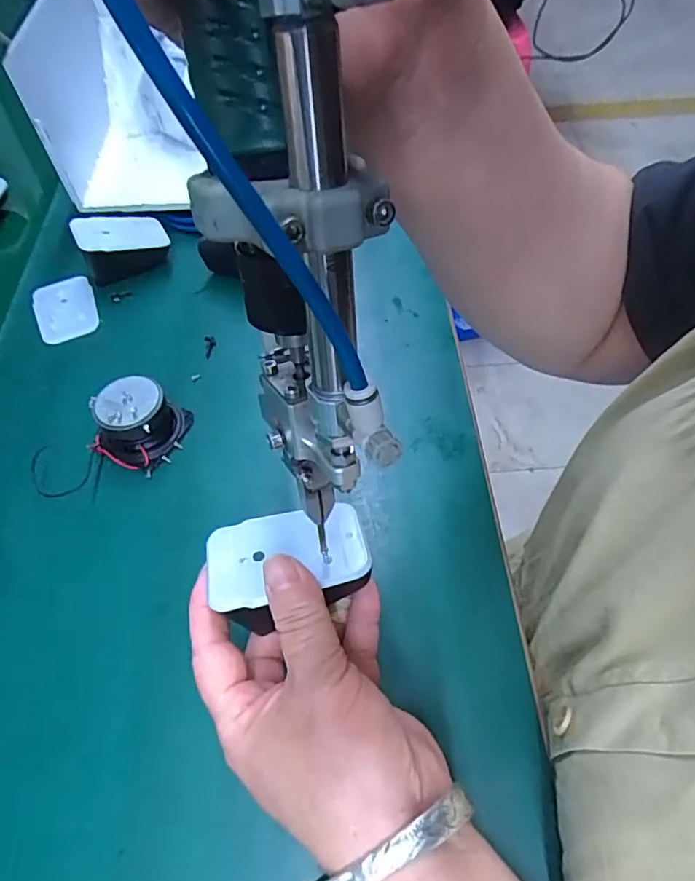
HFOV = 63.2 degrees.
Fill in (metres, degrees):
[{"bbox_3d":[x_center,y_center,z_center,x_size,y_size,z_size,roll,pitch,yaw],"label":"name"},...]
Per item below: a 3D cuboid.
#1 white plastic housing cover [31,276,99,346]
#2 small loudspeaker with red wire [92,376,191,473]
[{"bbox_3d":[-0.229,-0.109,0.458,0.048,0.011,0.068,-20,57,-12],"label":"white plastic housing cover"},{"bbox_3d":[-0.137,-0.012,0.368,0.049,0.036,0.049,16,57,12],"label":"small loudspeaker with red wire"}]

